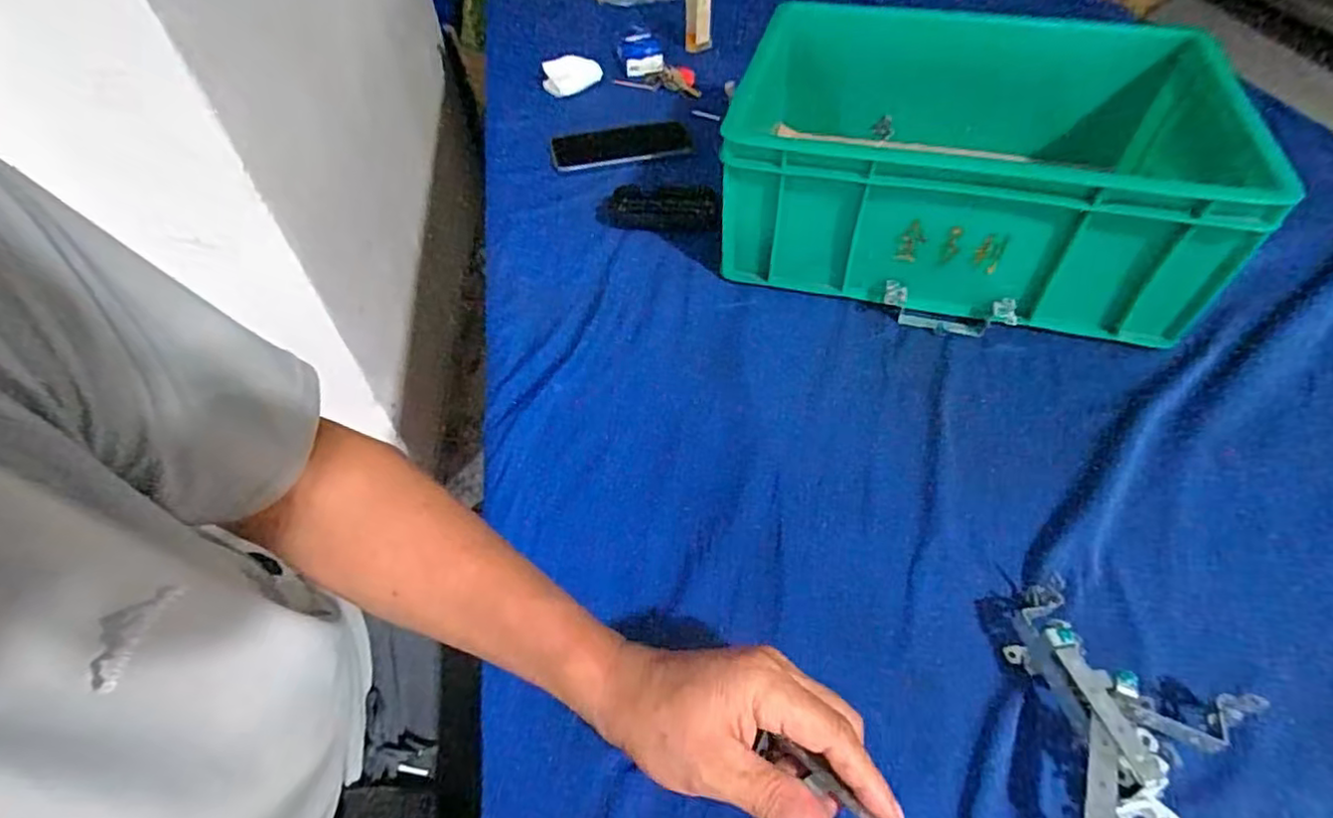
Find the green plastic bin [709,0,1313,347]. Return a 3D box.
[{"bbox_3d":[0.273,-0.253,0.617,0.415,0.148,0.336,11,51,11],"label":"green plastic bin"}]

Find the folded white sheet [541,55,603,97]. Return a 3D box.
[{"bbox_3d":[-0.124,-0.437,0.834,0.075,0.040,0.034,-6,50,-3],"label":"folded white sheet"}]

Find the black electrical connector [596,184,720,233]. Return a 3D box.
[{"bbox_3d":[-0.007,-0.214,0.667,0.127,0.019,0.062,9,51,10],"label":"black electrical connector"}]

